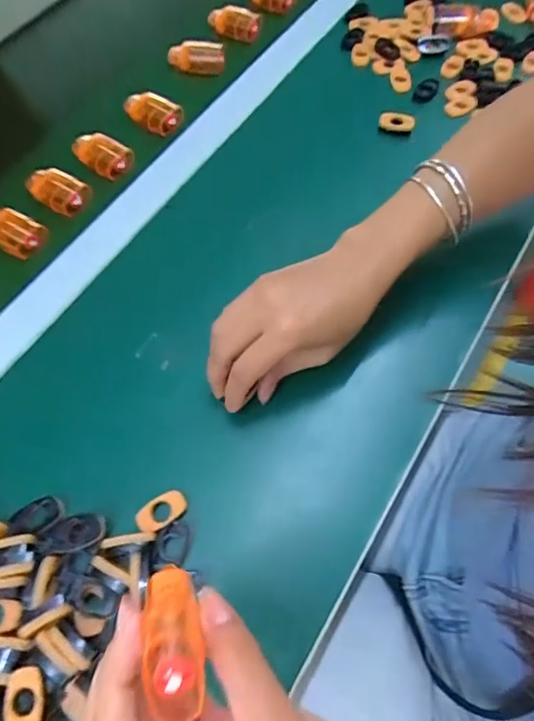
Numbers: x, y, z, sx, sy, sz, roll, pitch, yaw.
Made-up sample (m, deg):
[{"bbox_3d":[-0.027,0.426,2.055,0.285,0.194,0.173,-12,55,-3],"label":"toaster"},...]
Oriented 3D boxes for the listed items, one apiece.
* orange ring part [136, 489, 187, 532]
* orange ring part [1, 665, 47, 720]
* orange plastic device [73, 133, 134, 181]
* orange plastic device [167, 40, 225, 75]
[{"bbox_3d":[-0.069,0.098,0.320,0.033,0.006,0.020,-33,67,-14],"label":"orange ring part"},{"bbox_3d":[-0.134,0.189,0.270,0.021,0.006,0.033,-2,64,1],"label":"orange ring part"},{"bbox_3d":[-0.162,-0.201,0.473,0.064,0.018,0.033,32,69,16],"label":"orange plastic device"},{"bbox_3d":[-0.077,-0.330,0.530,0.064,0.024,0.028,16,65,9],"label":"orange plastic device"}]

